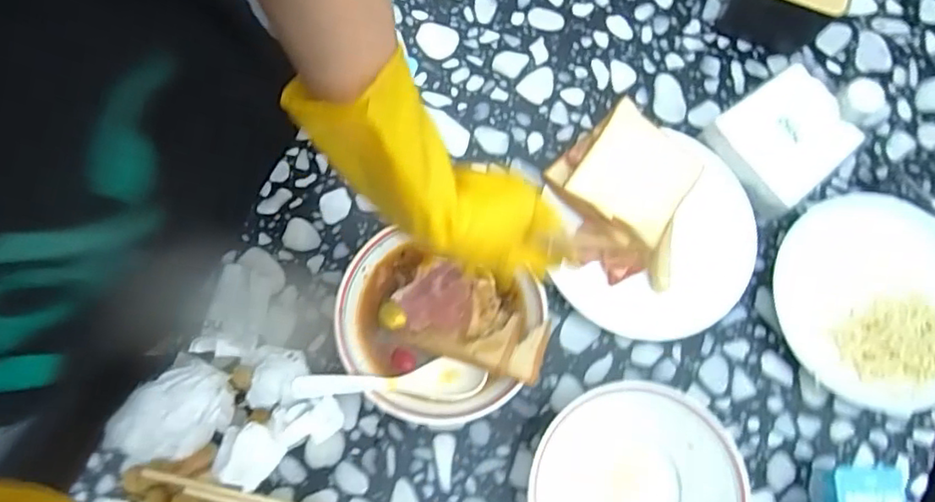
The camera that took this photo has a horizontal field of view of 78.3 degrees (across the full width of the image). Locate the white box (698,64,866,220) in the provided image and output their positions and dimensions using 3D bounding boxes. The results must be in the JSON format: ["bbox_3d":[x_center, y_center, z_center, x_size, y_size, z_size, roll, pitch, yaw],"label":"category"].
[{"bbox_3d":[0.337,-0.116,0.619,0.125,0.067,0.115,-36,80,-9],"label":"white box"}]

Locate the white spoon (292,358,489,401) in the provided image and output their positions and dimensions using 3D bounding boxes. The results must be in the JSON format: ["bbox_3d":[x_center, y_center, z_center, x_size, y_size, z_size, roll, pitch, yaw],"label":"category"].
[{"bbox_3d":[-0.069,0.116,0.512,0.167,0.022,0.034,2,76,-14],"label":"white spoon"}]

